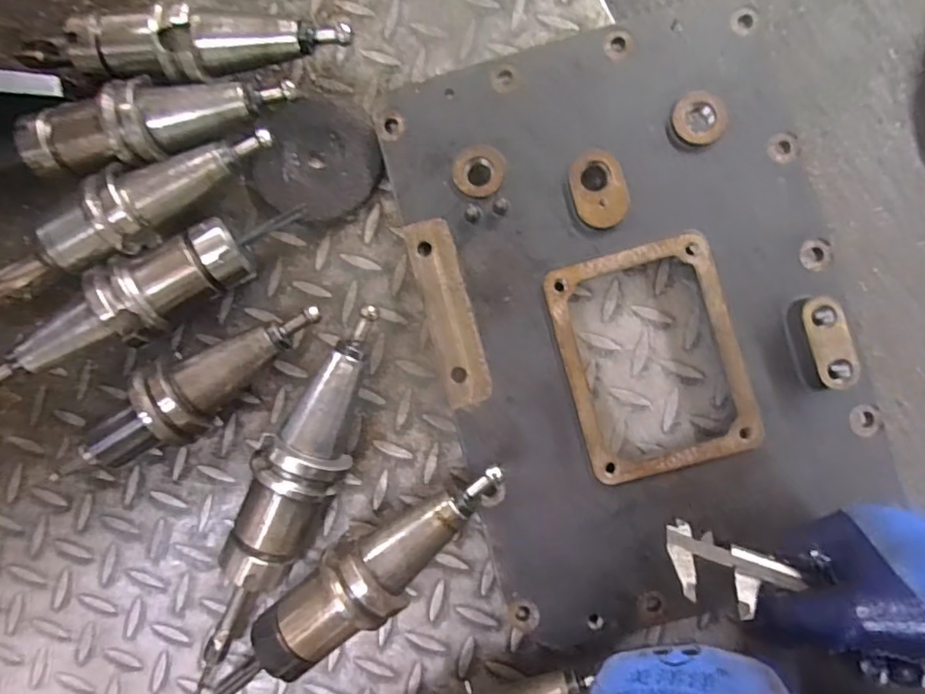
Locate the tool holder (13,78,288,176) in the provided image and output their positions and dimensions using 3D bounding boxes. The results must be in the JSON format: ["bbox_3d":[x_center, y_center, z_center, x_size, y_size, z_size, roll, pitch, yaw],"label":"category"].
[{"bbox_3d":[-0.214,-0.156,0.416,0.182,0.055,0.053,-8,88,3],"label":"tool holder"}]

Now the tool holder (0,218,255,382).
[{"bbox_3d":[-0.236,-0.026,0.410,0.187,0.064,0.053,-32,87,2],"label":"tool holder"}]

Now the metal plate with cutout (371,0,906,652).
[{"bbox_3d":[0.118,-0.015,0.398,0.271,0.037,0.403,-15,88,3],"label":"metal plate with cutout"}]

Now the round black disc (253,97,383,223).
[{"bbox_3d":[-0.105,-0.137,0.428,0.091,0.016,0.086,0,89,3],"label":"round black disc"}]

